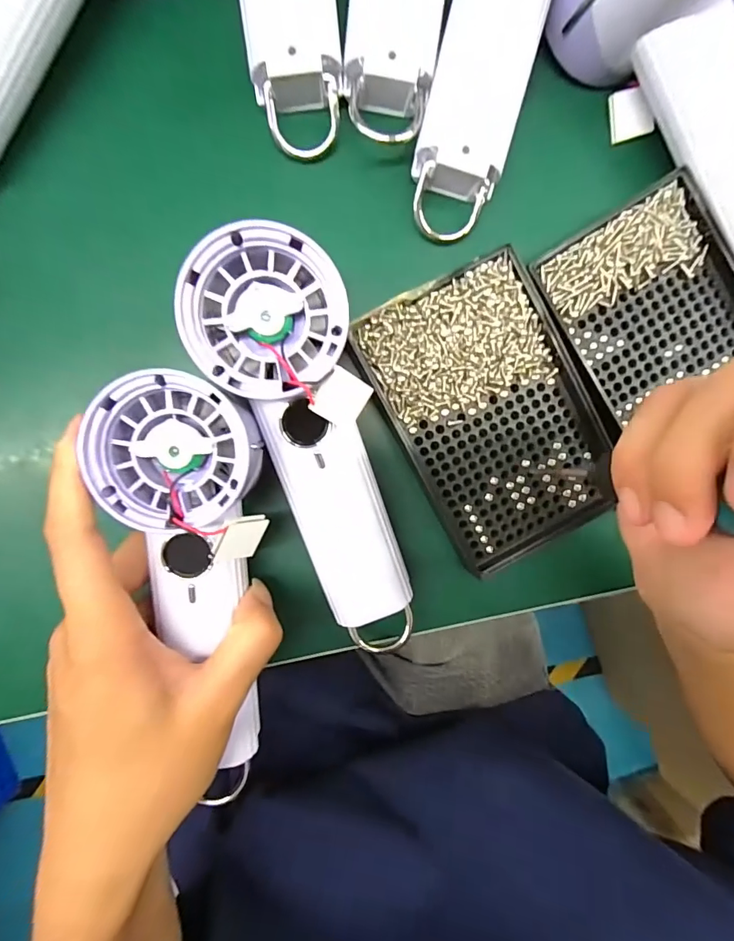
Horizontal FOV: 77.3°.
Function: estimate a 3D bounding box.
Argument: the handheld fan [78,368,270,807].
[{"bbox_3d":[-0.071,0.047,0.201,0.060,0.029,0.174,-8,101,-3],"label":"handheld fan"}]

